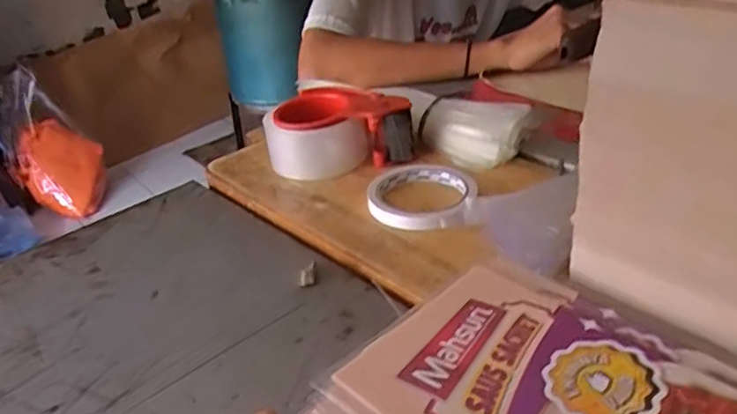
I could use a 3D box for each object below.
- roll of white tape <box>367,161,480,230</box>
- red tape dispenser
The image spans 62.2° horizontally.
[{"bbox_3d":[0.047,-0.014,0.542,0.094,0.018,0.104,-1,31,7],"label":"roll of white tape"},{"bbox_3d":[-0.032,-0.078,0.619,0.141,0.063,0.085,-9,31,-6],"label":"red tape dispenser"}]

